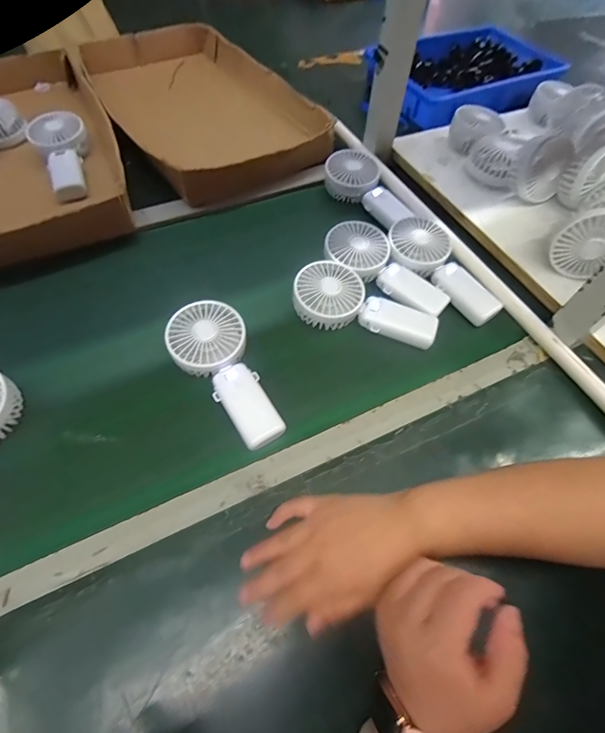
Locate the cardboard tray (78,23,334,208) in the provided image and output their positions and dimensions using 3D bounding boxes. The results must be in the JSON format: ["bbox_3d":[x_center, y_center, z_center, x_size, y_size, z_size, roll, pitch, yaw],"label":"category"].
[{"bbox_3d":[-0.189,-0.498,0.726,0.315,0.080,0.511,-27,64,-17],"label":"cardboard tray"}]

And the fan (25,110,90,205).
[{"bbox_3d":[-0.378,-0.337,0.605,0.086,0.053,0.159,-23,63,-15],"label":"fan"}]

